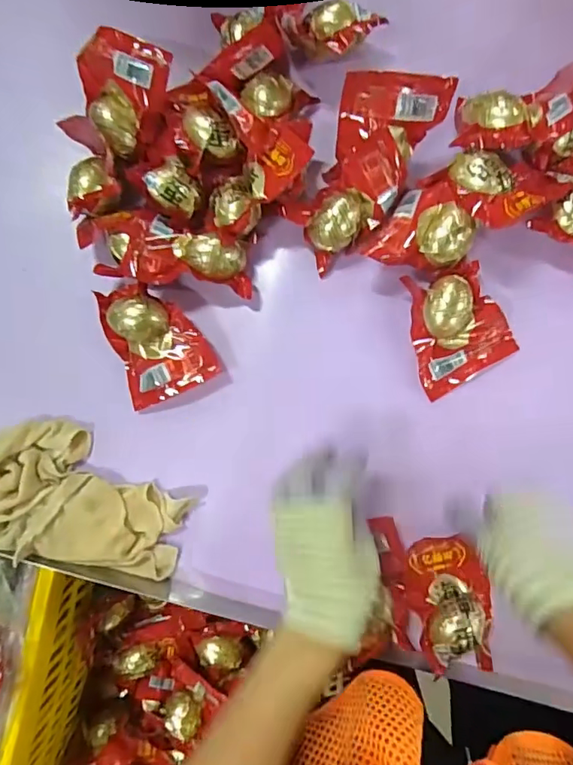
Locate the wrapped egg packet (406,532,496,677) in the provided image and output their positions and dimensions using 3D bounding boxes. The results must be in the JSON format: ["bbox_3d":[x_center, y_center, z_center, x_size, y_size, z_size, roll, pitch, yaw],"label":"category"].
[{"bbox_3d":[0.149,0.198,0.456,0.073,0.047,0.104,-5,89,2],"label":"wrapped egg packet"}]

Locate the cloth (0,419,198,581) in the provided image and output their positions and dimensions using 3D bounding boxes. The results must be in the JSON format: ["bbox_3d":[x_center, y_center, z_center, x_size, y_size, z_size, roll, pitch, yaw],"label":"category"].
[{"bbox_3d":[-0.208,0.107,0.472,0.232,0.040,0.123,20,89,2],"label":"cloth"}]

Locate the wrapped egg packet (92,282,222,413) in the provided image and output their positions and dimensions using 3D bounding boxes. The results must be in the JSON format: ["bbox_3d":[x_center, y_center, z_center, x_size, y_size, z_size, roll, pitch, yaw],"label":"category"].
[{"bbox_3d":[-0.123,-0.042,0.476,0.086,0.033,0.110,-22,88,1],"label":"wrapped egg packet"}]

